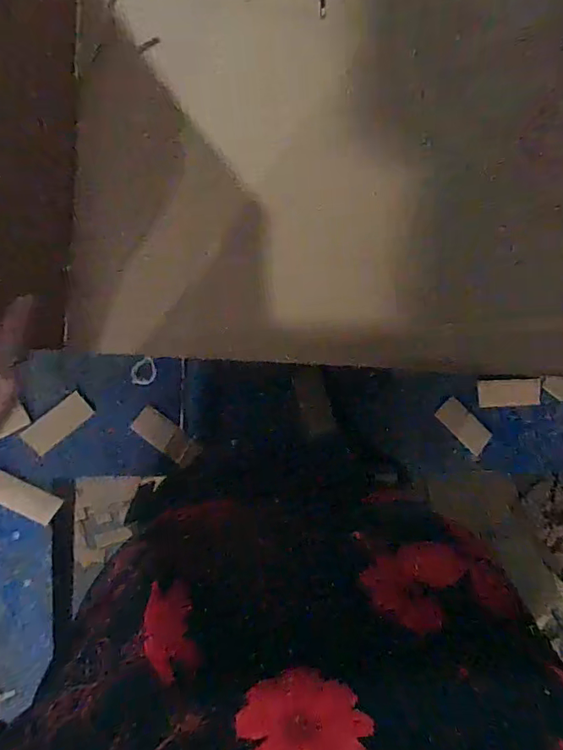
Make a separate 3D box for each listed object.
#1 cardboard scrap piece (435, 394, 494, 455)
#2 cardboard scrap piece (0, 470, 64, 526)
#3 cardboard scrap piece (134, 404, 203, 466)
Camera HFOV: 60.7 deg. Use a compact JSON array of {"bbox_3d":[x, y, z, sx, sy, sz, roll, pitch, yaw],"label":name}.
[{"bbox_3d":[0.228,0.062,0.603,0.033,0.011,0.072,-44,57,7],"label":"cardboard scrap piece"},{"bbox_3d":[-0.302,0.145,0.564,0.079,0.004,0.035,34,82,-16],"label":"cardboard scrap piece"},{"bbox_3d":[-0.139,0.076,0.586,0.083,0.004,0.036,38,87,-4],"label":"cardboard scrap piece"}]

